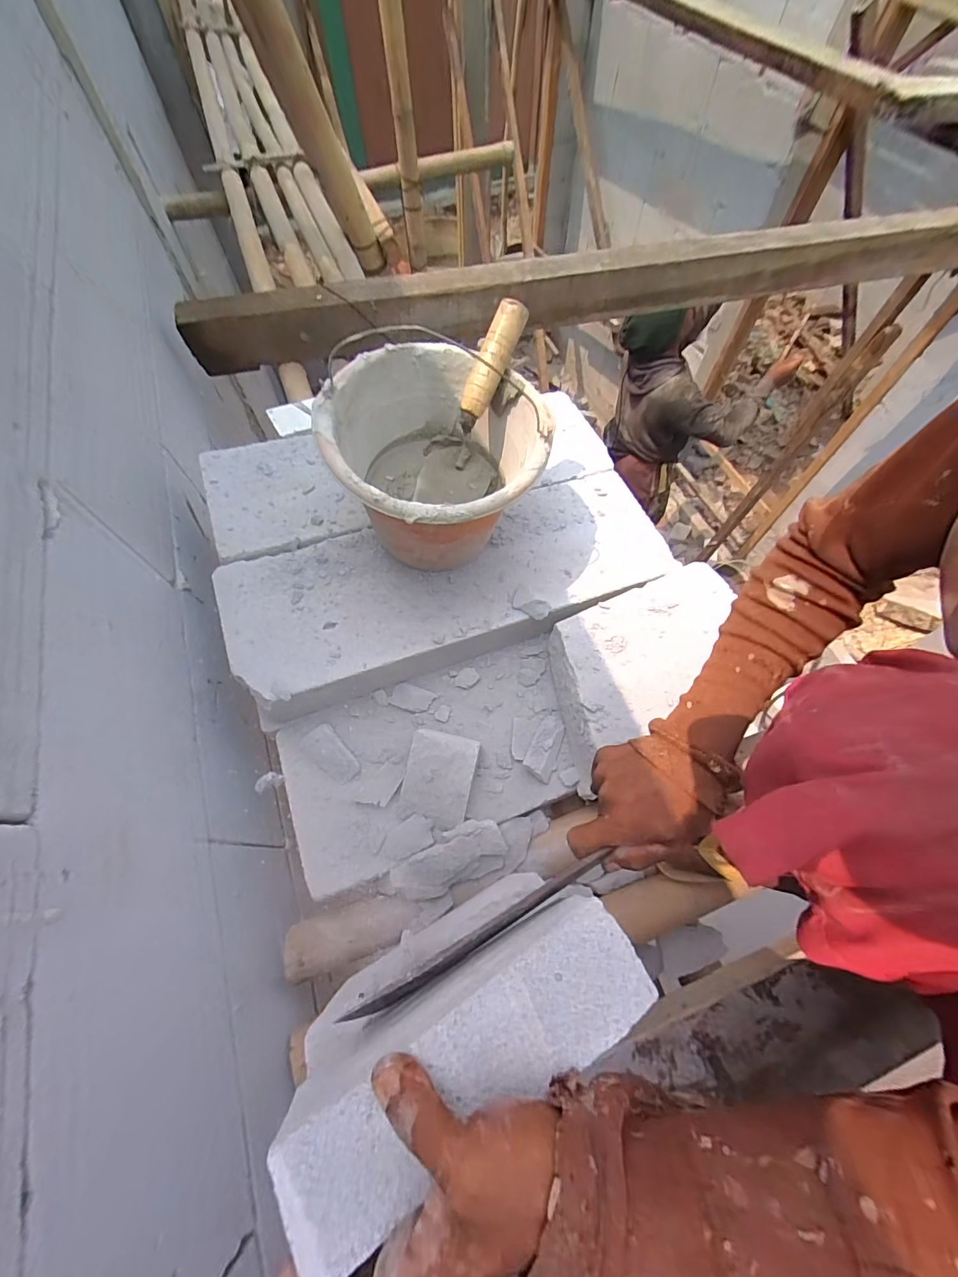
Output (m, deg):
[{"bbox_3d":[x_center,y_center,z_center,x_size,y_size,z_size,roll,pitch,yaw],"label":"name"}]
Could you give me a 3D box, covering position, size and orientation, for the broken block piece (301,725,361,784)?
[{"bbox_3d":[-0.176,0.138,0.538,0.041,0.012,0.074,-38,69,-16],"label":"broken block piece"}]

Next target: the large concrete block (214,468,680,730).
[{"bbox_3d":[-0.026,-0.079,0.613,0.565,0.092,0.207,-20,65,-9],"label":"large concrete block"}]

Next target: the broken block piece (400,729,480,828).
[{"bbox_3d":[-0.044,0.157,0.516,0.075,0.047,0.098,11,64,6],"label":"broken block piece"}]

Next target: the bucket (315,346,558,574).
[{"bbox_3d":[-0.045,-0.191,0.546,0.225,0.191,0.242,0,64,0],"label":"bucket"}]

